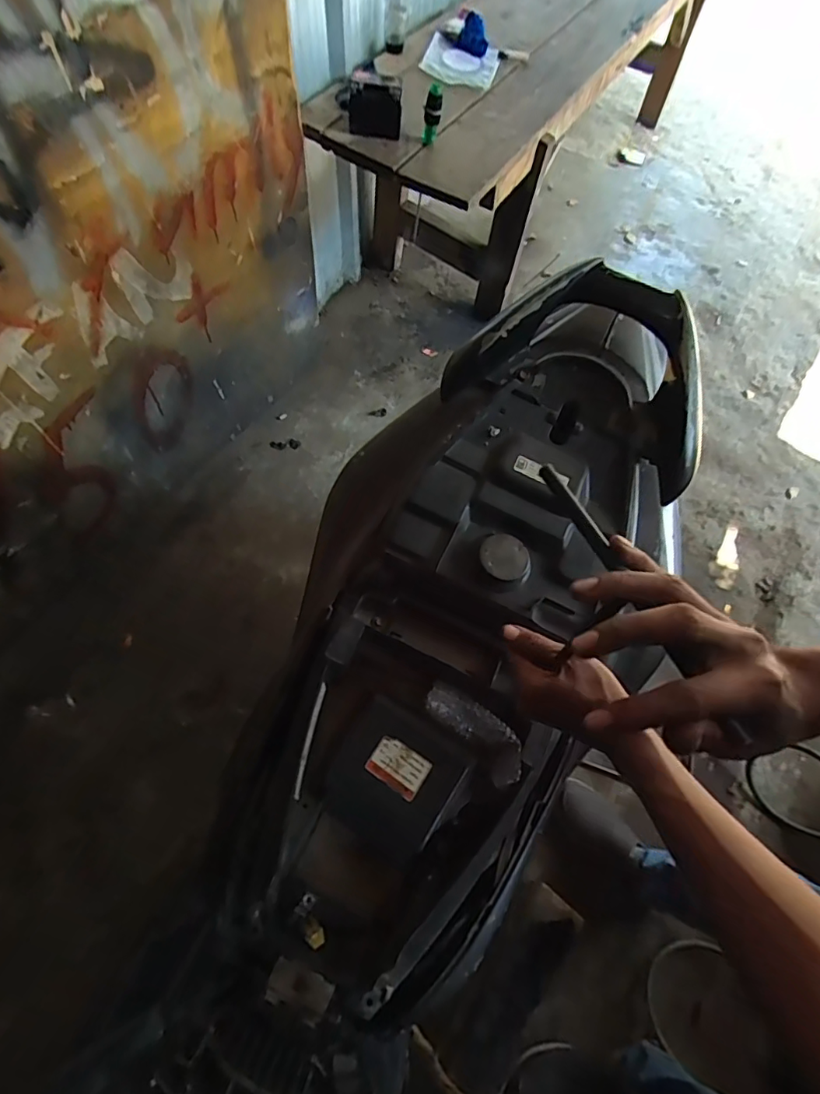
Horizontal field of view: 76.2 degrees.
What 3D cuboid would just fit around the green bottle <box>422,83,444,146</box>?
[{"bbox_3d":[0.047,-0.921,1.114,0.039,0.110,0.043,3,66,0],"label":"green bottle"}]

